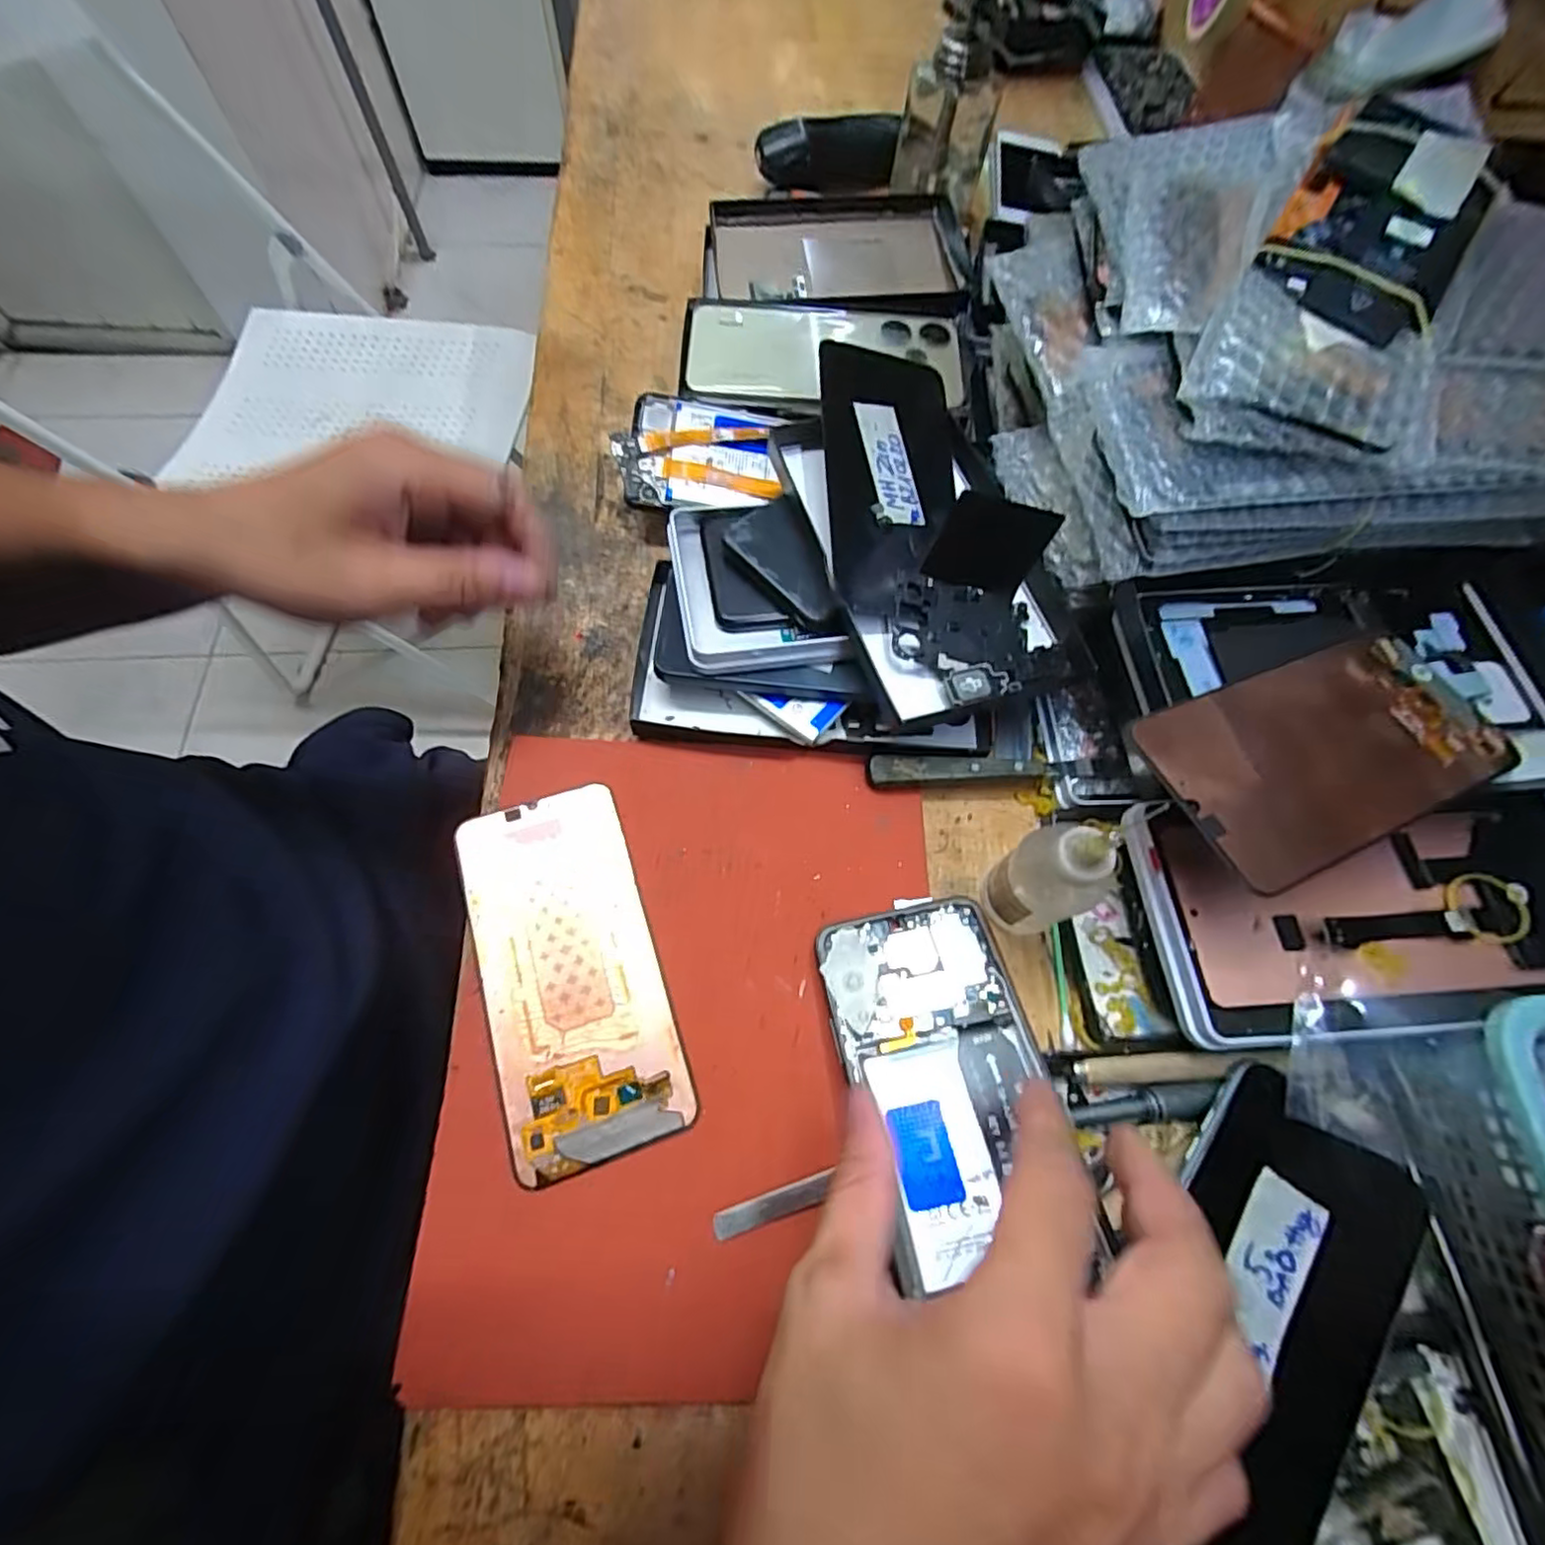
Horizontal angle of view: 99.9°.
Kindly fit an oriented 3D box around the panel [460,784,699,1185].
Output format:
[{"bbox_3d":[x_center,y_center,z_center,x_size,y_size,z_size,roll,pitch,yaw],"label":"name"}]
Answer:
[{"bbox_3d":[-0.088,0.084,0.282,0.073,0.006,0.153,-18,70,-9],"label":"panel"}]

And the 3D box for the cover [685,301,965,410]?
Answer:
[{"bbox_3d":[0.033,-0.267,0.410,0.172,0.009,0.084,3,68,-1],"label":"cover"}]

